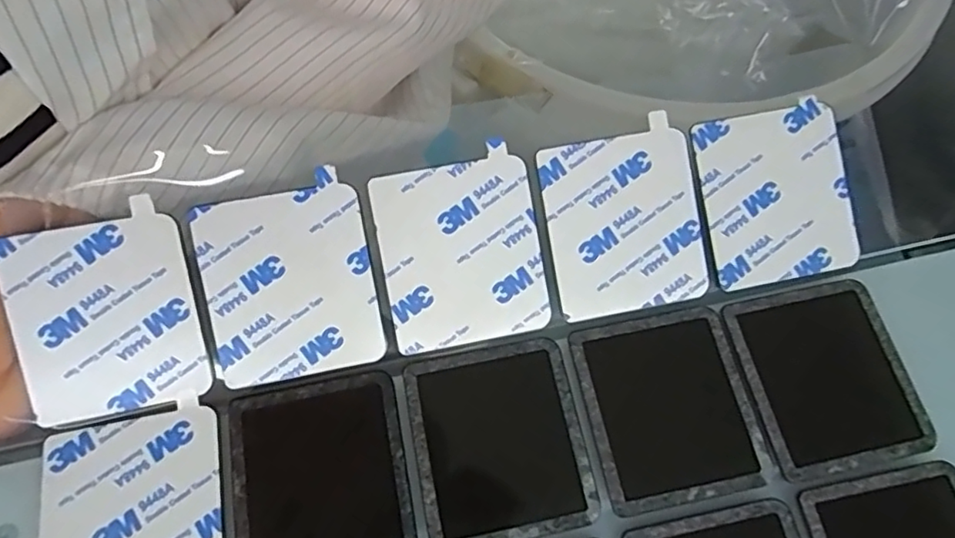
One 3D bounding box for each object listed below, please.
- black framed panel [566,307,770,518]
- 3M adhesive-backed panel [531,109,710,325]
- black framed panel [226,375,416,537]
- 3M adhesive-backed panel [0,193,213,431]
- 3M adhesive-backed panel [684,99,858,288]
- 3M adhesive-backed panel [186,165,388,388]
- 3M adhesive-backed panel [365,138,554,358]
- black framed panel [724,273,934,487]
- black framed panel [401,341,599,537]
[{"bbox_3d":[0.058,0.042,0.181,0.051,0.004,0.055,-10,69,-5],"label":"black framed panel"},{"bbox_3d":[0.046,-0.014,0.189,0.051,0.004,0.056,-13,94,-4],"label":"3M adhesive-backed panel"},{"bbox_3d":[-0.046,0.062,0.174,0.049,0.009,0.054,-11,69,-5],"label":"black framed panel"},{"bbox_3d":[-0.107,0.015,0.173,0.048,0.004,0.056,-12,97,-10],"label":"3M adhesive-backed panel"},{"bbox_3d":[0.098,-0.024,0.194,0.050,0.004,0.056,-14,92,-4],"label":"3M adhesive-backed panel"},{"bbox_3d":[-0.057,0.004,0.180,0.051,0.004,0.055,-11,95,-6],"label":"3M adhesive-backed panel"},{"bbox_3d":[-0.005,-0.005,0.185,0.050,0.004,0.056,-12,95,-5],"label":"3M adhesive-backed panel"},{"bbox_3d":[0.108,0.033,0.185,0.050,0.006,0.055,-11,69,-5],"label":"black framed panel"},{"bbox_3d":[0.006,0.052,0.177,0.049,0.004,0.054,-10,69,-5],"label":"black framed panel"}]

